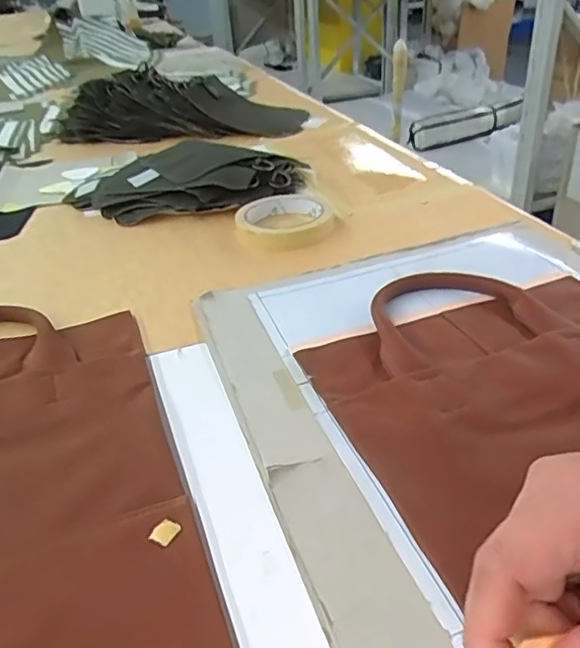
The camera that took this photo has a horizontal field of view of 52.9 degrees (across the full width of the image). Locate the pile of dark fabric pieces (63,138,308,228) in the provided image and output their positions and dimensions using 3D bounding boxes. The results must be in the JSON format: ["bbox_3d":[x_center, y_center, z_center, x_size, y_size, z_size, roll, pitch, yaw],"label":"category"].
[{"bbox_3d":[-0.125,-0.181,0.701,0.273,0.043,0.194,0,32,7],"label":"pile of dark fabric pieces"}]

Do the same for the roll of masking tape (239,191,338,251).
[{"bbox_3d":[-0.005,-0.107,0.593,0.096,0.019,0.105,-3,32,2],"label":"roll of masking tape"}]

